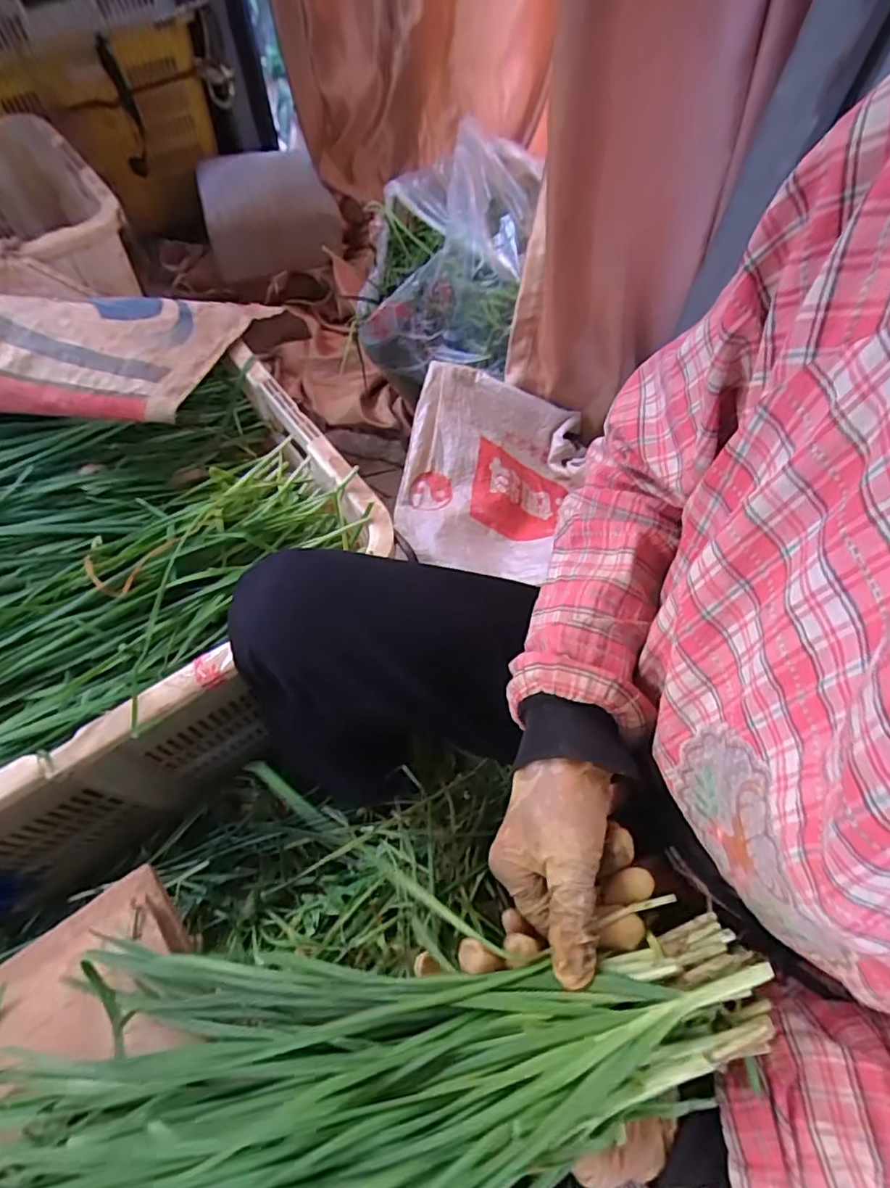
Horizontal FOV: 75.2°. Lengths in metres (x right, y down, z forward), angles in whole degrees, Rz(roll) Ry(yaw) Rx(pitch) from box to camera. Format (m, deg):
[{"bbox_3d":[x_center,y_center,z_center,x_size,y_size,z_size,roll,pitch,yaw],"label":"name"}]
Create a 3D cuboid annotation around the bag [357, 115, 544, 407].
[{"bbox_3d":[0.013,-0.474,0.830,0.227,0.224,0.261,16,63,9],"label":"bag"}]

